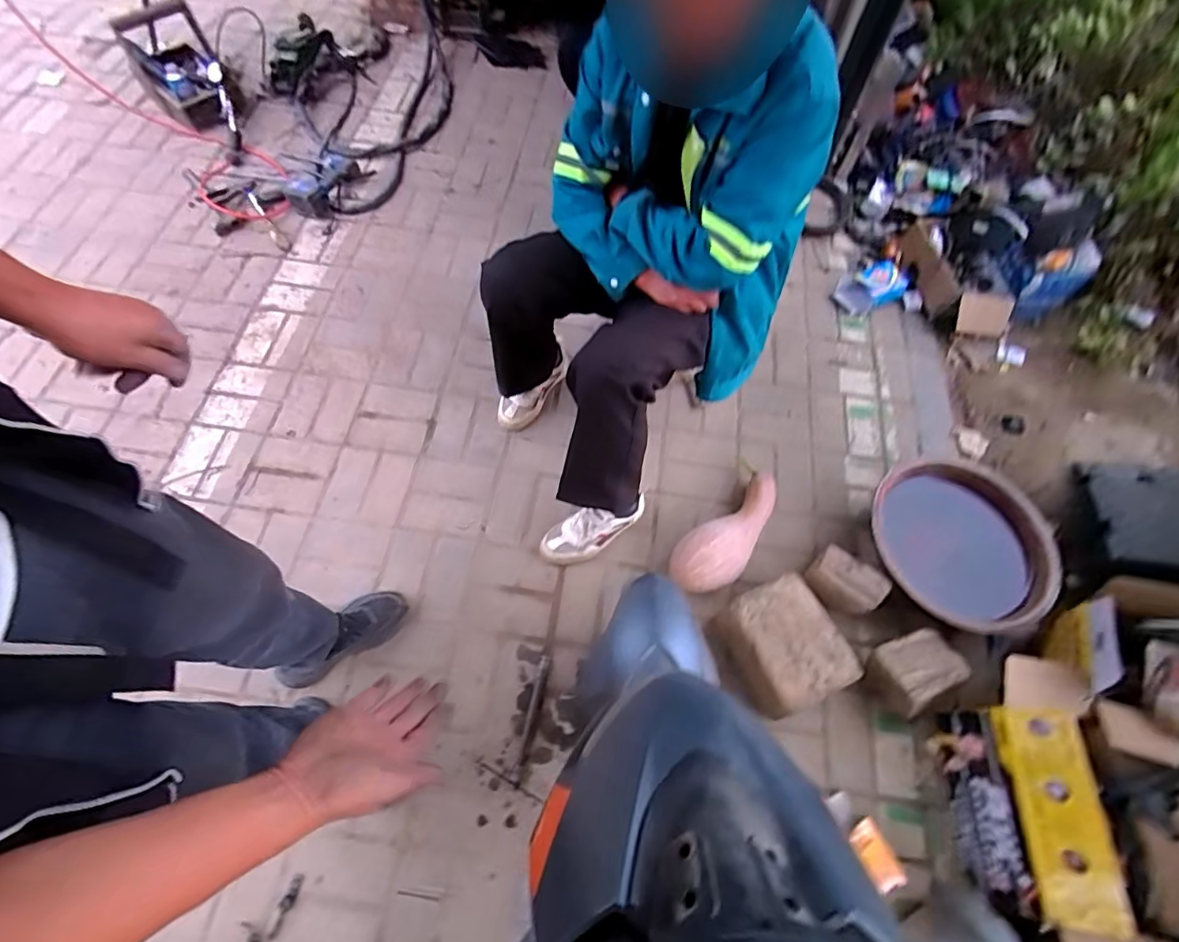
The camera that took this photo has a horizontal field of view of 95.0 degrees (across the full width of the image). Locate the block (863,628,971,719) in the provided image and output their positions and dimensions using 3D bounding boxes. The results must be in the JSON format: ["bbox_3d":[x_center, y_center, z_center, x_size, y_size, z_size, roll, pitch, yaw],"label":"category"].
[{"bbox_3d":[0.699,0.428,1.150,0.171,0.136,0.152,-16,65,-10],"label":"block"}]

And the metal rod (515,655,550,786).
[{"bbox_3d":[-0.121,0.520,1.152,0.023,0.011,0.242,12,64,4],"label":"metal rod"}]

